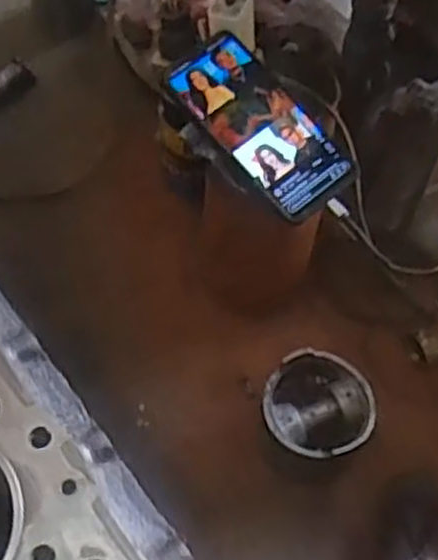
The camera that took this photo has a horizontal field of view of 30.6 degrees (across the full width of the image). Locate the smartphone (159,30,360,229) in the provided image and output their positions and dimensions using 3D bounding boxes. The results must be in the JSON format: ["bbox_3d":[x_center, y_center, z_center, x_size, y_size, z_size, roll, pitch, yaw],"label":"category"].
[{"bbox_3d":[0.029,-0.131,0.652,0.078,0.015,0.182,-39,81,-15],"label":"smartphone"}]

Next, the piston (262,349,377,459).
[{"bbox_3d":[0.087,0.120,0.714,0.092,0.076,0.090,1,59,-2],"label":"piston"}]

